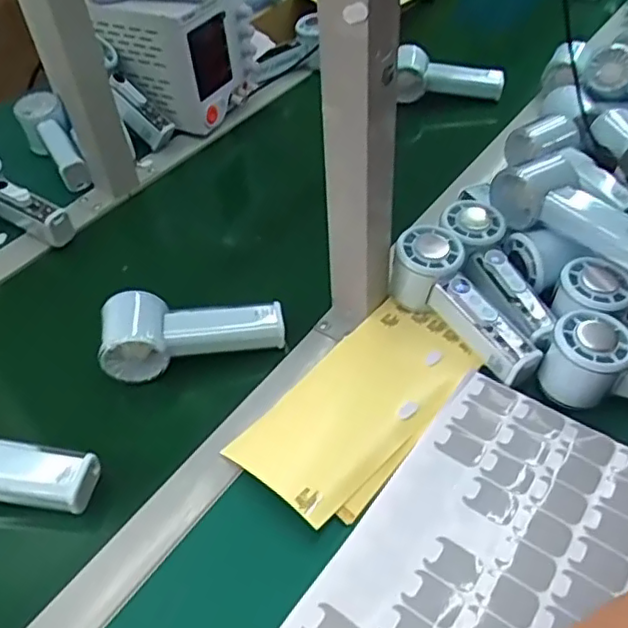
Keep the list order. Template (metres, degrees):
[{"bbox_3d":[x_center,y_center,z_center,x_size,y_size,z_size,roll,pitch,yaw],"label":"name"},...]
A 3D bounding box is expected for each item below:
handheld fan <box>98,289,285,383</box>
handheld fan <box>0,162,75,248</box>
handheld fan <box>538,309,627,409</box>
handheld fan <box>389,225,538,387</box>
[{"bbox_3d":[-0.102,0.011,0.528,0.148,0.052,0.058,-4,46,1],"label":"handheld fan"},{"bbox_3d":[-0.321,-0.117,0.672,0.155,0.057,0.047,29,53,13],"label":"handheld fan"},{"bbox_3d":[0.254,0.050,0.478,0.151,0.052,0.055,18,48,3],"label":"handheld fan"},{"bbox_3d":[0.124,-0.004,0.533,0.053,0.056,0.150,-29,65,-21],"label":"handheld fan"}]

